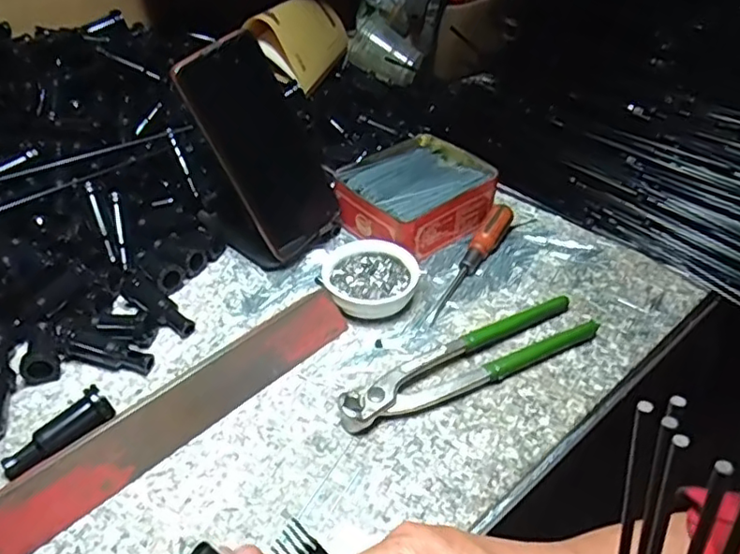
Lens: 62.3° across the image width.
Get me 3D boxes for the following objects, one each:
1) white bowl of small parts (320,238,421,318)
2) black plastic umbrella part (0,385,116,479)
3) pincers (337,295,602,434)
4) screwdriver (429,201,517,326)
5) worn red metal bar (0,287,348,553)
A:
[{"bbox_3d":[-0.001,0.000,0.476,0.072,0.022,0.072,0,42,0],"label":"white bowl of small parts"},{"bbox_3d":[-0.189,0.098,0.375,0.023,0.019,0.065,27,49,27],"label":"black plastic umbrella part"},{"bbox_3d":[0.068,0.056,0.421,0.193,0.012,0.041,-20,45,-20],"label":"pincers"},{"bbox_3d":[0.084,-0.014,0.497,0.022,0.023,0.133,20,45,21],"label":"screwdriver"},{"bbox_3d":[-0.118,0.081,0.383,0.034,0.019,0.252,33,51,32],"label":"worn red metal bar"}]

